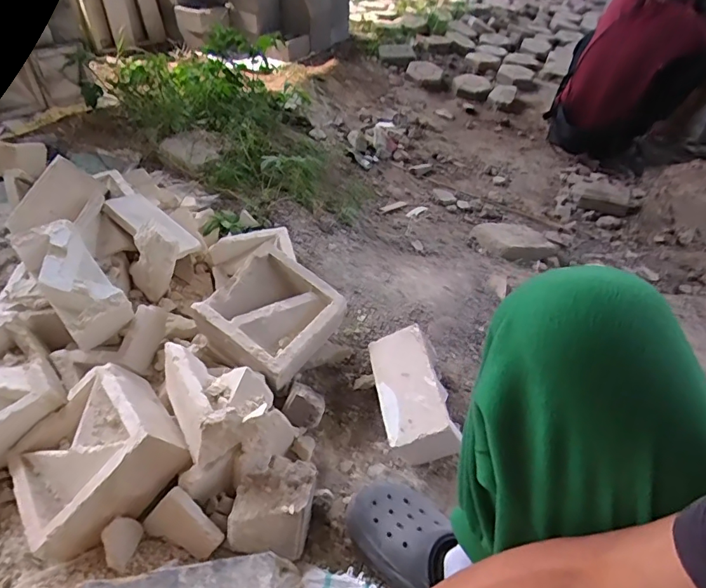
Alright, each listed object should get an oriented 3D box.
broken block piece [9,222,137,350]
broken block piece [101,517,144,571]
[{"bbox_3d":[-0.478,-0.019,0.791,0.104,0.088,0.205,-36,83,-34],"label":"broken block piece"},{"bbox_3d":[-0.320,0.338,0.624,0.020,0.051,0.060,-27,35,34],"label":"broken block piece"}]

